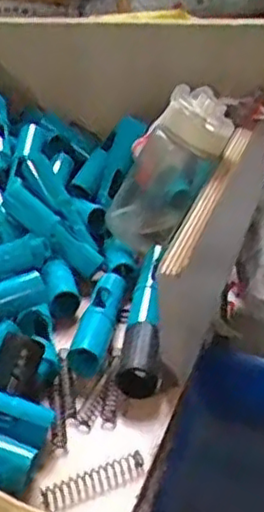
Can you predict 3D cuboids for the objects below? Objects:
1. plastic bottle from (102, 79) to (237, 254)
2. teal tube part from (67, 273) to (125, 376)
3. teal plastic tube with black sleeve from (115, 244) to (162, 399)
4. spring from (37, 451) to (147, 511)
[{"bbox_3d":[0.036,-0.083,0.700,0.075,0.177,0.074,34,38,2],"label":"plastic bottle"},{"bbox_3d":[-0.030,0.054,0.621,0.030,0.025,0.127,1,31,10],"label":"teal tube part"},{"bbox_3d":[0.013,0.050,0.620,0.034,0.049,0.183,0,31,7],"label":"teal plastic tube with black sleeve"},{"bbox_3d":[-0.028,0.155,0.487,0.074,0.012,0.015,-16,32,-19],"label":"spring"}]

